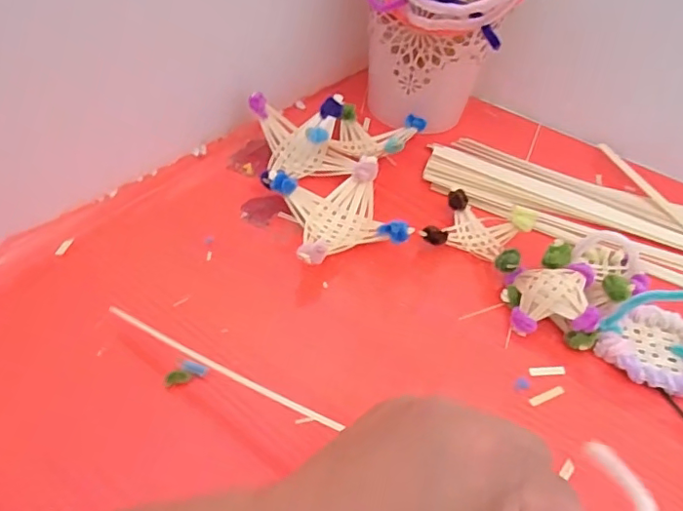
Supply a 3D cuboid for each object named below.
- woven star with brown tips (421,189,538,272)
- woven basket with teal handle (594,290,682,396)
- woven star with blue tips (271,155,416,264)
[{"bbox_3d":[0.103,-0.017,0.409,0.067,0.026,0.063,26,48,16],"label":"woven star with brown tips"},{"bbox_3d":[0.207,0.045,0.339,0.066,0.057,0.063,-24,54,-28],"label":"woven basket with teal handle"},{"bbox_3d":[-0.002,-0.030,0.403,0.086,0.035,0.086,-11,49,-19],"label":"woven star with blue tips"}]

